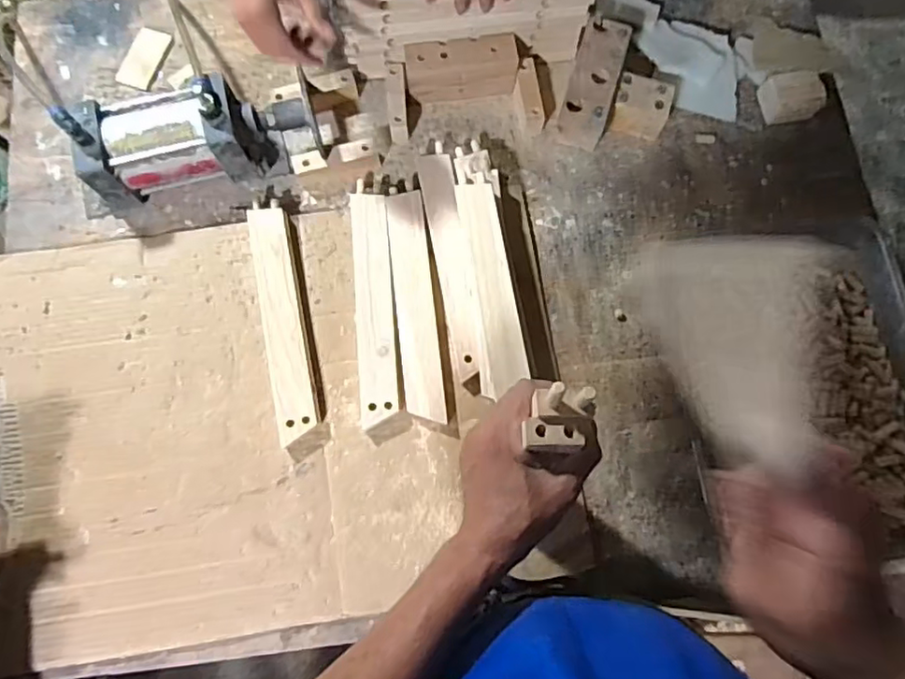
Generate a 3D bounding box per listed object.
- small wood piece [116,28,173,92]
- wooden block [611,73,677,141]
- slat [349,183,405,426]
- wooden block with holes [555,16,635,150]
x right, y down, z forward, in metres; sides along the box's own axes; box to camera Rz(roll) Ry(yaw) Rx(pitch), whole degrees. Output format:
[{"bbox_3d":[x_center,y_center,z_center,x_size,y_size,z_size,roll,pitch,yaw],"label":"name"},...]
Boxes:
[{"bbox_3d":[-0.417,-0.382,0.836,0.050,0.008,0.091,16,75,3],"label":"small wood piece"},{"bbox_3d":[0.243,-0.297,0.801,0.068,0.064,0.062,19,76,4],"label":"wooden block"},{"bbox_3d":[-0.094,-0.050,0.748,0.048,0.031,0.301,-5,75,-3],"label":"slat"},{"bbox_3d":[0.177,-0.321,0.767,0.059,0.030,0.164,17,76,3],"label":"wooden block with holes"}]

